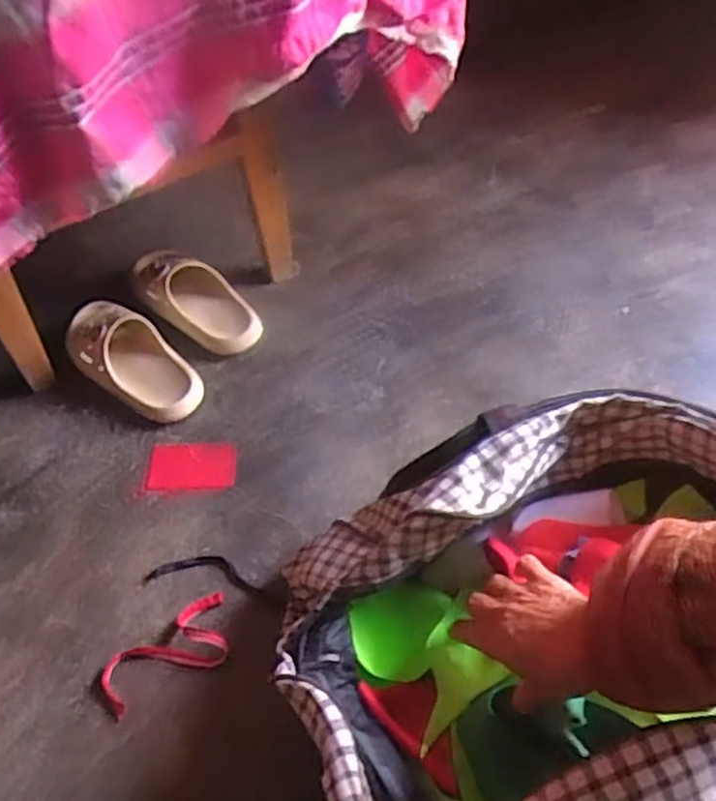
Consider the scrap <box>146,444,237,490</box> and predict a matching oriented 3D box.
[{"bbox_3d":[-0.192,0.075,0.847,0.100,0.004,0.062,-2,54,1],"label":"scrap"}]

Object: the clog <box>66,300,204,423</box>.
[{"bbox_3d":[-0.284,-0.056,0.911,0.208,0.070,0.095,31,60,22],"label":"clog"}]

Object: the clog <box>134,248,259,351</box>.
[{"bbox_3d":[-0.218,-0.138,0.978,0.198,0.065,0.087,29,59,21],"label":"clog"}]

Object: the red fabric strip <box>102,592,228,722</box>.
[{"bbox_3d":[-0.187,0.249,0.719,0.131,0.025,0.064,-24,56,-16],"label":"red fabric strip"}]

